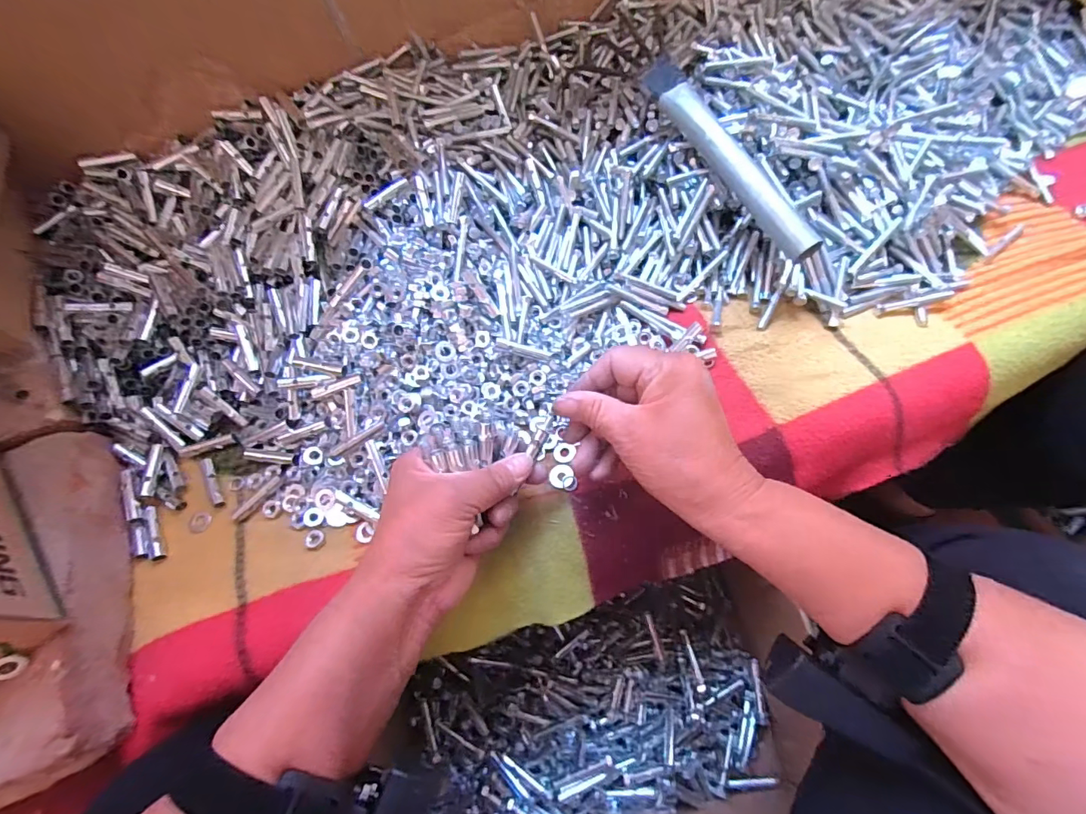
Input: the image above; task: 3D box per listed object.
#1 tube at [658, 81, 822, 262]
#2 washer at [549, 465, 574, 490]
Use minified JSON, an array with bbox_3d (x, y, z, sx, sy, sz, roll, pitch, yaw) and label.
[{"bbox_3d":[0.155,-0.193,0.382,0.022,0.027,0.188,-25,66,-9],"label":"tube"},{"bbox_3d":[0.013,0.052,0.358,0.017,0.004,0.019,28,67,28],"label":"washer"}]

